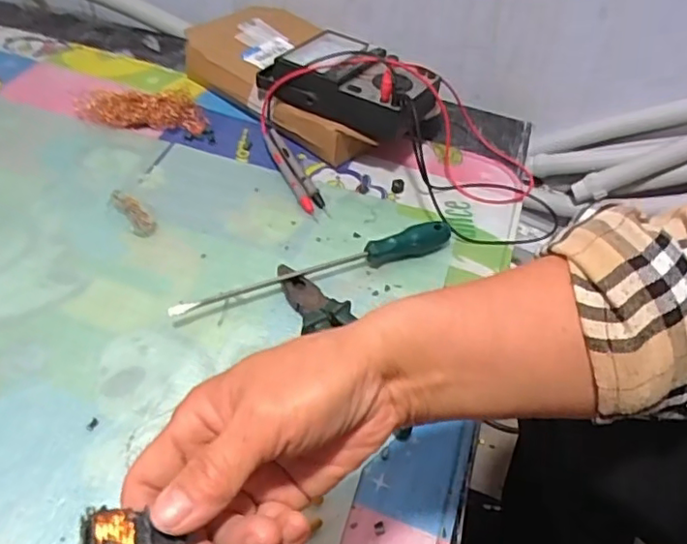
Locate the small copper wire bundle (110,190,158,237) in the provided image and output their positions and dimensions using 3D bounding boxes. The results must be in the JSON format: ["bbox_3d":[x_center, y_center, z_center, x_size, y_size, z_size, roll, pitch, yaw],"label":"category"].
[{"bbox_3d":[-0.216,-0.061,0.618,0.023,0.023,0.055,-32,60,-28],"label":"small copper wire bundle"}]

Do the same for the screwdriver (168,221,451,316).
[{"bbox_3d":[-0.023,-0.004,0.583,0.283,0.027,0.025,-16,53,-18],"label":"screwdriver"}]

